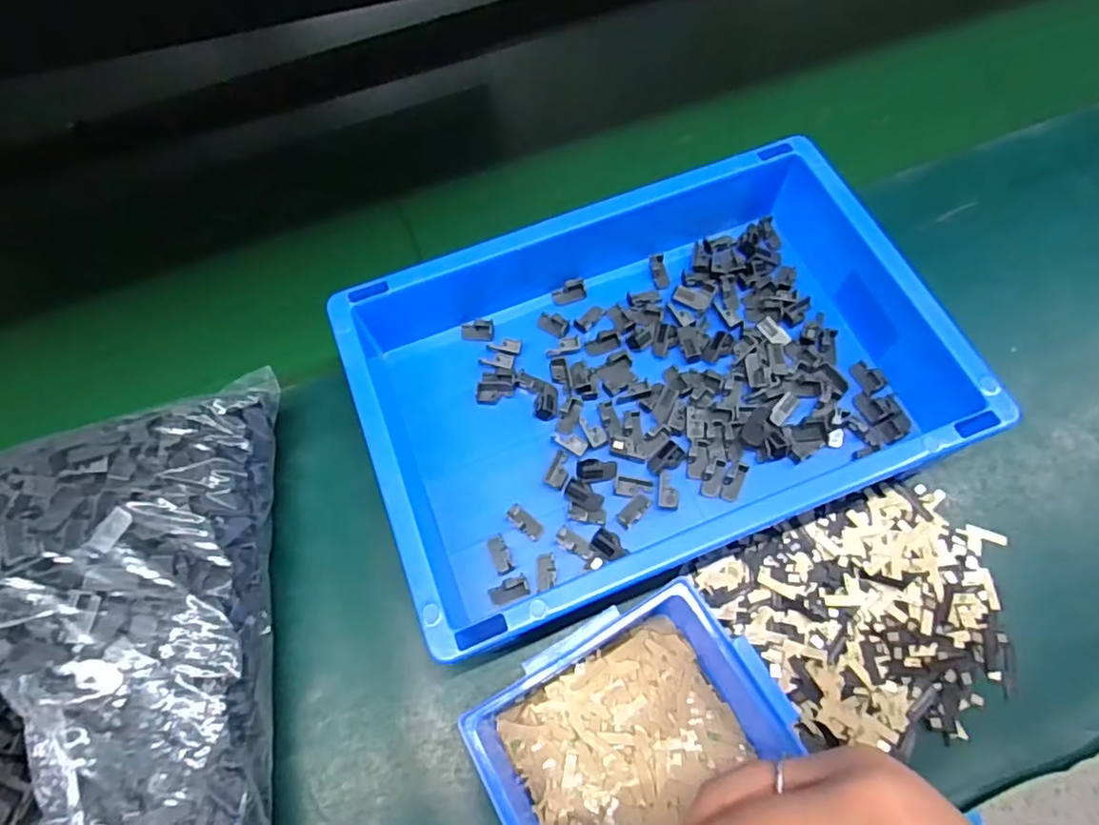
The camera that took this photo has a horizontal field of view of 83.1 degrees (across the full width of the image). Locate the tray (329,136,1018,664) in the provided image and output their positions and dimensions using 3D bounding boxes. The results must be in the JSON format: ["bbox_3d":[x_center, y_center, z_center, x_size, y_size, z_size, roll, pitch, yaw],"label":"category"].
[{"bbox_3d":[0.054,-0.020,0.356,0.301,0.069,0.208,-21,69,-7],"label":"tray"}]

